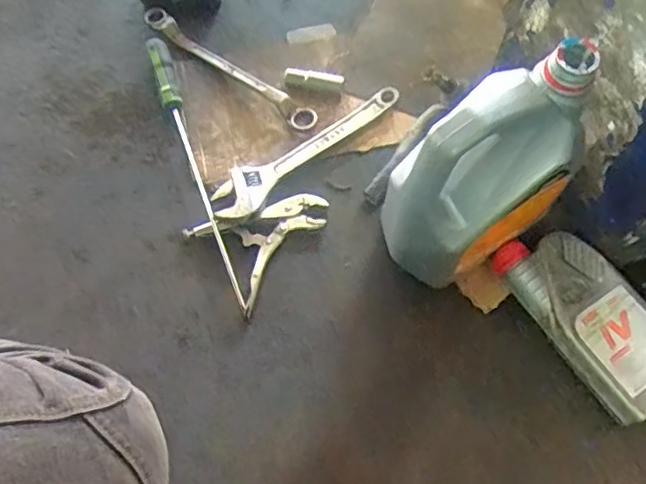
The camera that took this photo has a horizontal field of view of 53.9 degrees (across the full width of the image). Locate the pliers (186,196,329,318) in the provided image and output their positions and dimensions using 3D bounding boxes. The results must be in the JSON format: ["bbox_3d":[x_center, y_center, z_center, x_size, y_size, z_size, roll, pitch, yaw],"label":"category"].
[{"bbox_3d":[-0.069,-0.014,0.768,0.156,0.018,0.126,-40,75,-16],"label":"pliers"}]

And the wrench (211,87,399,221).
[{"bbox_3d":[-0.024,-0.117,0.809,0.280,0.026,0.063,-38,74,-15],"label":"wrench"}]

